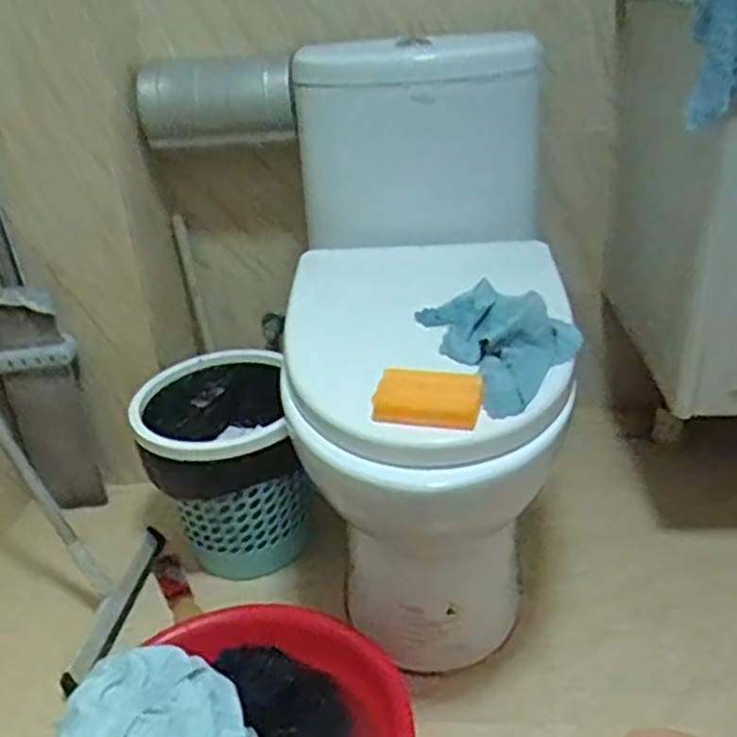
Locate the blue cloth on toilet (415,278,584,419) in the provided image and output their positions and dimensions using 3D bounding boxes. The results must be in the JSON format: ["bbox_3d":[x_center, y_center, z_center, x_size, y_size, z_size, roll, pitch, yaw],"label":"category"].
[{"bbox_3d":[0.164,-0.035,0.852,0.159,0.044,0.224,-10,30,-10],"label":"blue cloth on toilet"}]

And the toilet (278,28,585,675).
[{"bbox_3d":[0.079,-0.056,1.061,0.364,0.679,0.727,-1,29,6],"label":"toilet"}]

